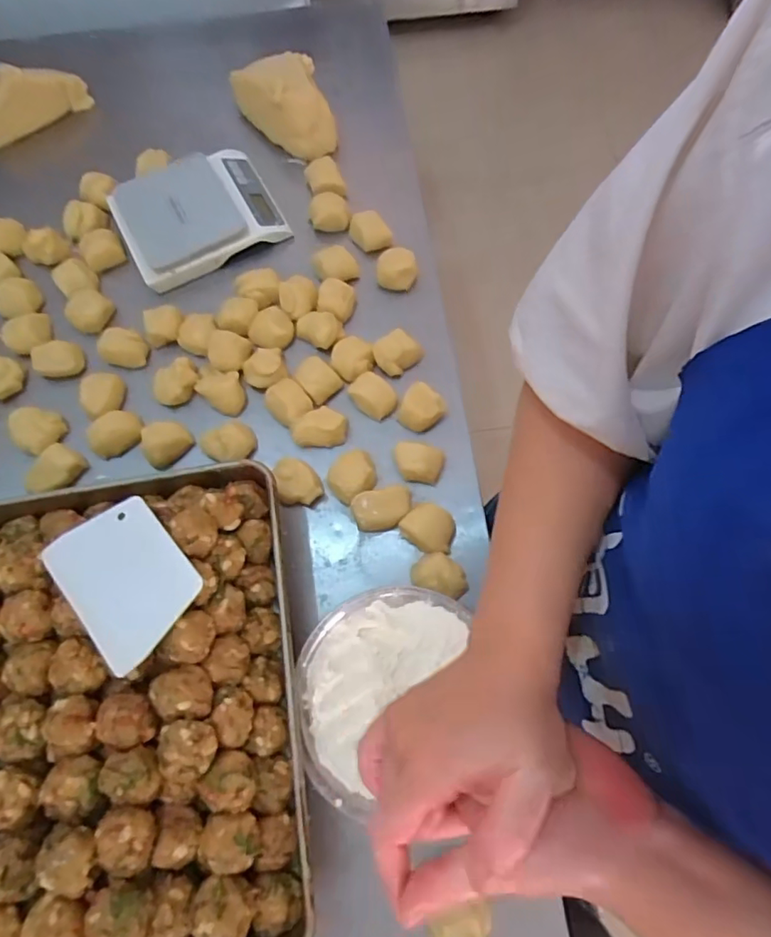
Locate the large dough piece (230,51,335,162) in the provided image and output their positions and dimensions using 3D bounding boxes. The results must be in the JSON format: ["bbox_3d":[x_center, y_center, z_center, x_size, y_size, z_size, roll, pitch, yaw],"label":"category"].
[{"bbox_3d":[-0.135,-0.481,0.744,0.118,0.086,0.120,-16,72,-3],"label":"large dough piece"}]

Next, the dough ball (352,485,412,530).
[{"bbox_3d":[-0.004,0.043,0.581,0.061,0.023,0.041,-15,71,-3],"label":"dough ball"}]

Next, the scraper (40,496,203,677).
[{"bbox_3d":[-0.215,0.090,0.466,0.094,0.006,0.124,-40,74,-12],"label":"scraper"}]

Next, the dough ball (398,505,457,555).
[{"bbox_3d":[0.044,0.061,0.572,0.053,0.028,0.041,24,74,10],"label":"dough ball"}]

